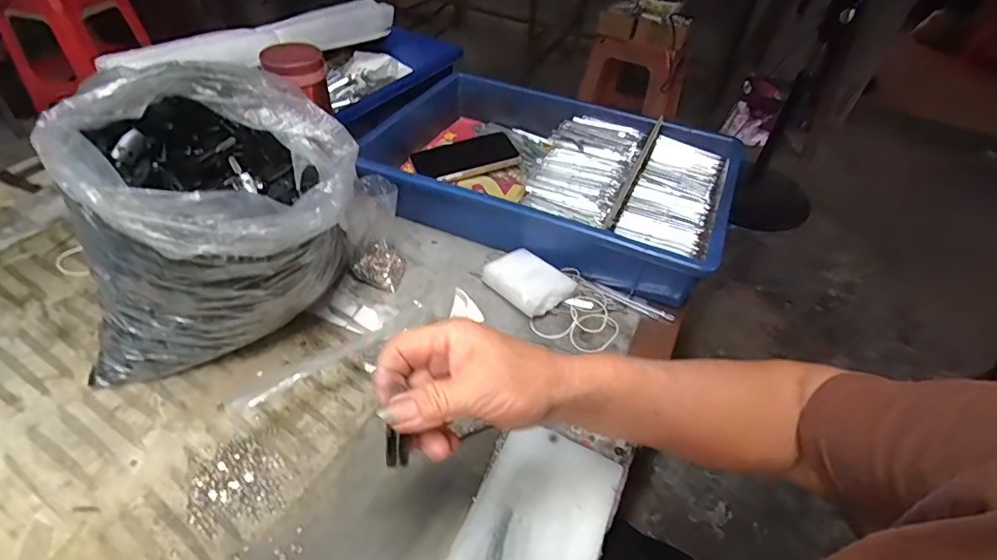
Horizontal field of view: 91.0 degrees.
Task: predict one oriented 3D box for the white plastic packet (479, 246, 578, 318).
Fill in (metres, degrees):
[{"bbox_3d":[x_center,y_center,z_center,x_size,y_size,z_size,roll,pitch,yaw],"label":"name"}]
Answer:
[{"bbox_3d":[0.031,0.001,0.524,0.089,0.023,0.058,35,52,27],"label":"white plastic packet"}]

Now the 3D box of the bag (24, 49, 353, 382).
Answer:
[{"bbox_3d":[-0.221,-0.043,0.399,0.201,0.213,0.169,4,45,-1],"label":"bag"}]

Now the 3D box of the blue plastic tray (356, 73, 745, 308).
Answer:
[{"bbox_3d":[0.063,-0.137,0.633,0.428,0.083,0.281,19,46,14],"label":"blue plastic tray"}]

